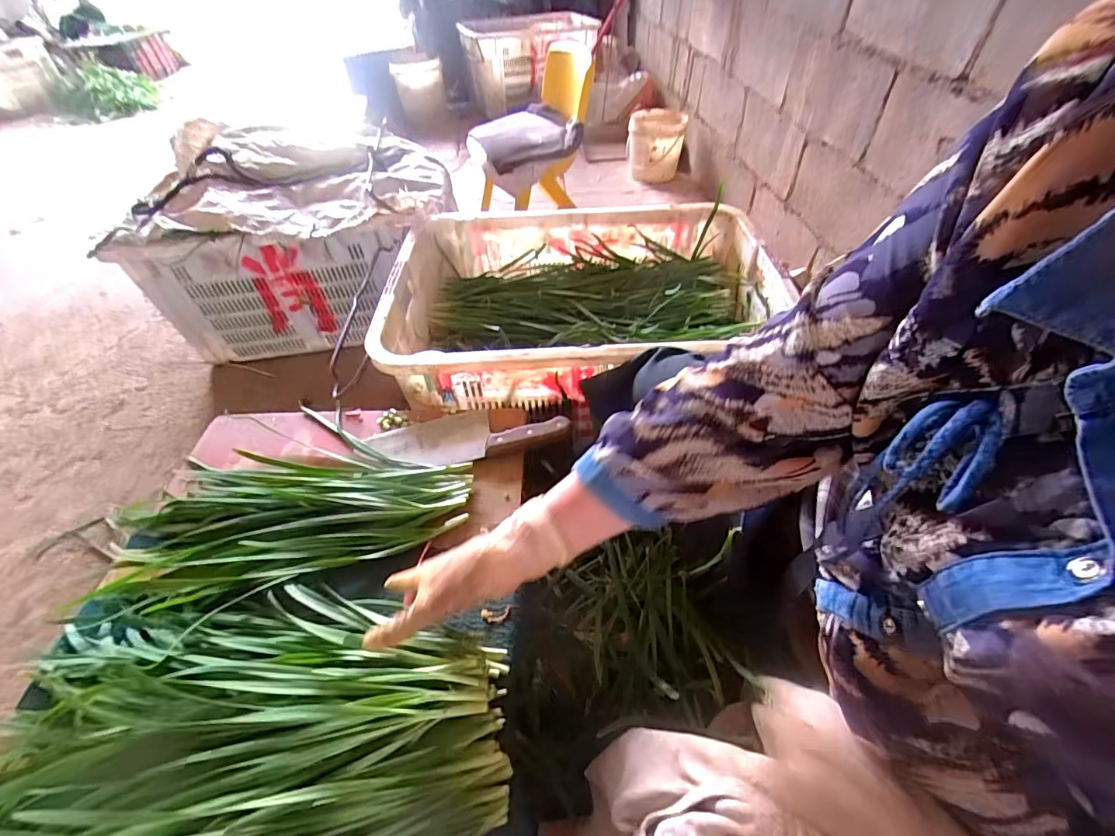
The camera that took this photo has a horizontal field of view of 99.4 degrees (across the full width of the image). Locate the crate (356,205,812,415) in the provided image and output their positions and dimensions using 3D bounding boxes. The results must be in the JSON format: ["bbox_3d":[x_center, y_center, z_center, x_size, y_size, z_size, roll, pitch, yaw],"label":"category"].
[{"bbox_3d":[0.050,-0.223,0.882,0.679,0.187,0.502,-5,52,1],"label":"crate"}]

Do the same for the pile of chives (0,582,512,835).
[{"bbox_3d":[-0.283,0.293,0.383,0.454,0.073,0.312,-6,52,0],"label":"pile of chives"}]

